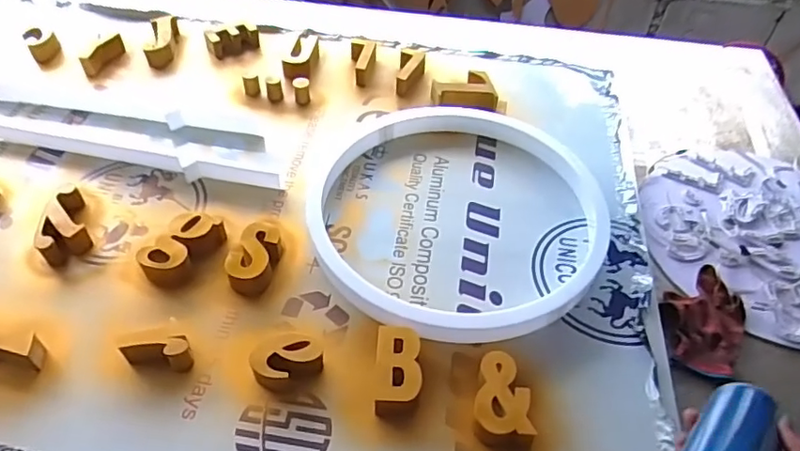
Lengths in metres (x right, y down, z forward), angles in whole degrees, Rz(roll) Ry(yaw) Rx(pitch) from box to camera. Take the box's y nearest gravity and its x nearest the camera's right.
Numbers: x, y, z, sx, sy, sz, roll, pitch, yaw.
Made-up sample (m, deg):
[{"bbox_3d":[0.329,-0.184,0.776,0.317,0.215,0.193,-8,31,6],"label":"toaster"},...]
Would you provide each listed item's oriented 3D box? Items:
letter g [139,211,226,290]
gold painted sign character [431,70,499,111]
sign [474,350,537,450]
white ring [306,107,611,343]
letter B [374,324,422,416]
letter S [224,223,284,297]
[{"bbox_3d":[-0.340,0.033,0.882,0.081,0.045,0.133,27,51,19],"label":"letter g"},{"bbox_3d":[0.136,-0.287,1.187,0.139,0.030,0.083,4,48,0],"label":"gold painted sign character"},{"bbox_3d":[0.133,0.229,0.731,0.076,0.050,0.117,7,48,3],"label":"sign"},{"bbox_3d":[0.099,-0.048,0.963,0.489,0.051,0.531,3,47,-3],"label":"white ring"},{"bbox_3d":[-0.002,0.195,0.750,0.062,0.043,0.115,2,48,-2],"label":"letter B"},{"bbox_3d":[-0.225,0.050,0.875,0.067,0.051,0.115,15,48,10],"label":"letter S"}]

